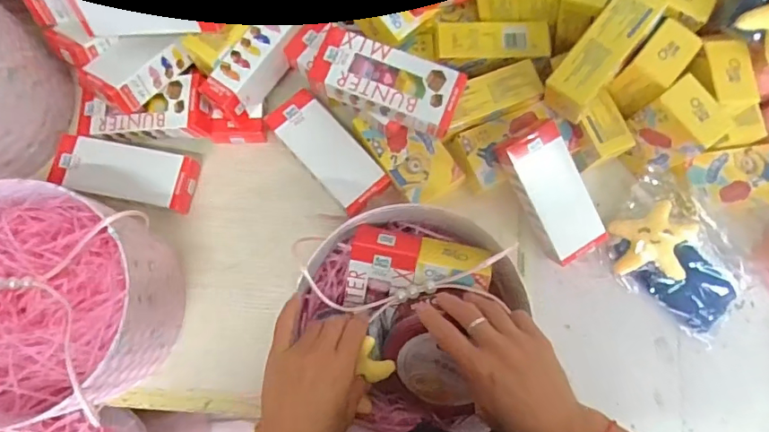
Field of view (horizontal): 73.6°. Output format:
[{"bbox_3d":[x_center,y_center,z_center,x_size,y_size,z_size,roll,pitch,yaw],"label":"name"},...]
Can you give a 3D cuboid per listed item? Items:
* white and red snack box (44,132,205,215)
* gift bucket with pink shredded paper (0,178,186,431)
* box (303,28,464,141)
[{"bbox_3d":[-0.303,-0.050,0.606,0.162,0.039,0.066,12,77,1],"label":"white and red snack box"},{"bbox_3d":[-0.336,0.089,0.522,0.213,0.141,0.206,0,78,-2],"label":"gift bucket with pink shredded paper"},{"bbox_3d":[0.002,-0.139,0.556,0.162,0.052,0.075,25,78,4],"label":"box"}]

